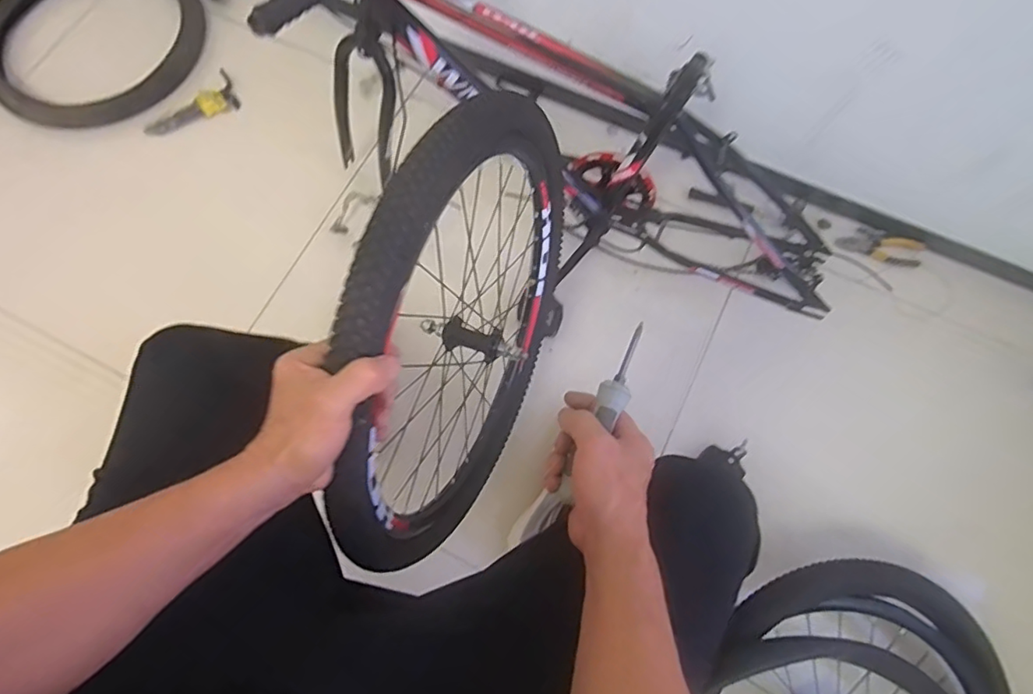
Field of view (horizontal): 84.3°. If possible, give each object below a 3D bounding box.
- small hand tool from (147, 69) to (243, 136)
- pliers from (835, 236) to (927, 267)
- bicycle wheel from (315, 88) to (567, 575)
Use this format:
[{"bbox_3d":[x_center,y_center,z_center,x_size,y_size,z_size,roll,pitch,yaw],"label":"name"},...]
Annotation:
[{"bbox_3d":[-0.710,-0.515,1.249,0.211,0.044,0.078,-30,74,-9],"label":"small hand tool"},{"bbox_3d":[0.704,-0.192,1.109,0.154,0.028,0.066,14,73,5],"label":"pliers"},{"bbox_3d":[-0.050,-0.006,0.646,0.117,0.499,0.504,21,74,7],"label":"bicycle wheel"}]

